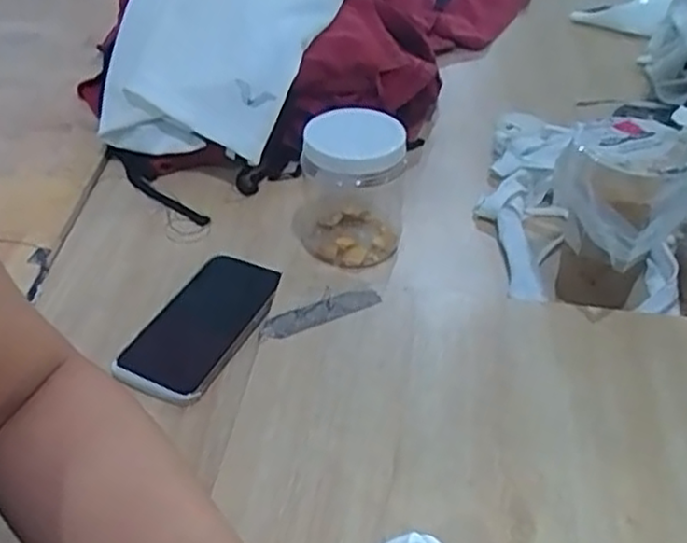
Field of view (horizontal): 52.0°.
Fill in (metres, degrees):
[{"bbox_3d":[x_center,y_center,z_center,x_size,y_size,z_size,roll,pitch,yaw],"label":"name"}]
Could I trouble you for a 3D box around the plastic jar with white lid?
[{"bbox_3d":[0.007,-0.085,0.671,0.101,0.122,0.110,2,39,0],"label":"plastic jar with white lid"}]

